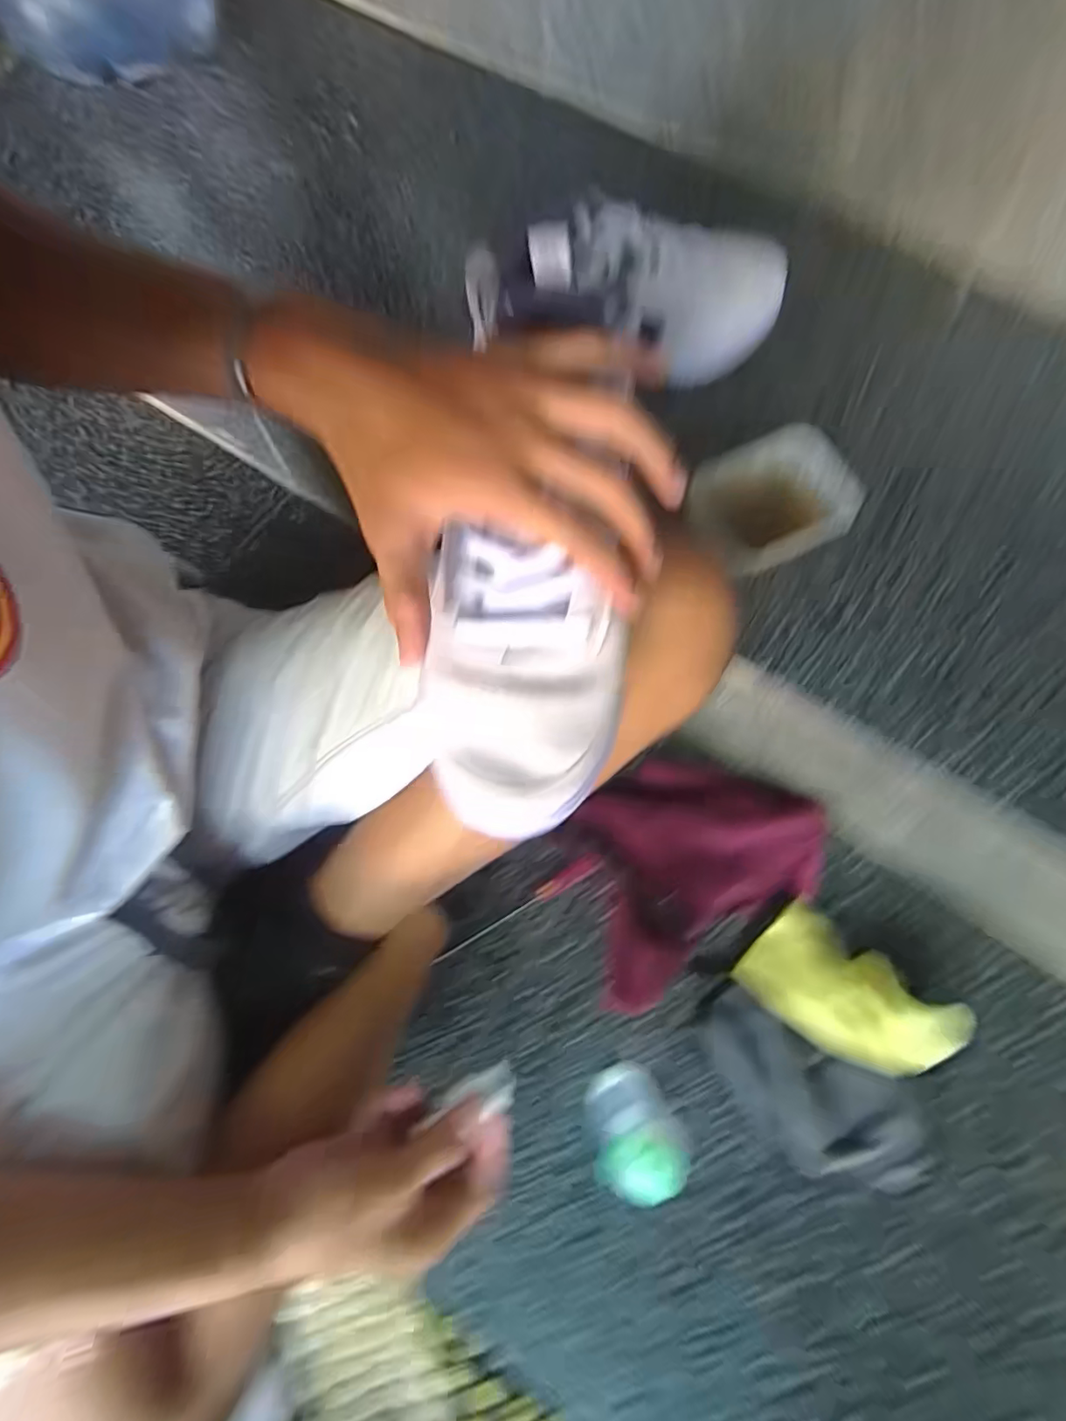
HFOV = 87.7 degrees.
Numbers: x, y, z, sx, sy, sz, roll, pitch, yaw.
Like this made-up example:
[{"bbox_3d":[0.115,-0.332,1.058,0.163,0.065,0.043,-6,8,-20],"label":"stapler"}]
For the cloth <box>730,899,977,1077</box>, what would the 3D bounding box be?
[{"bbox_3d":[0.259,0.238,0.463,0.152,0.023,0.090,32,83,25],"label":"cloth"}]

